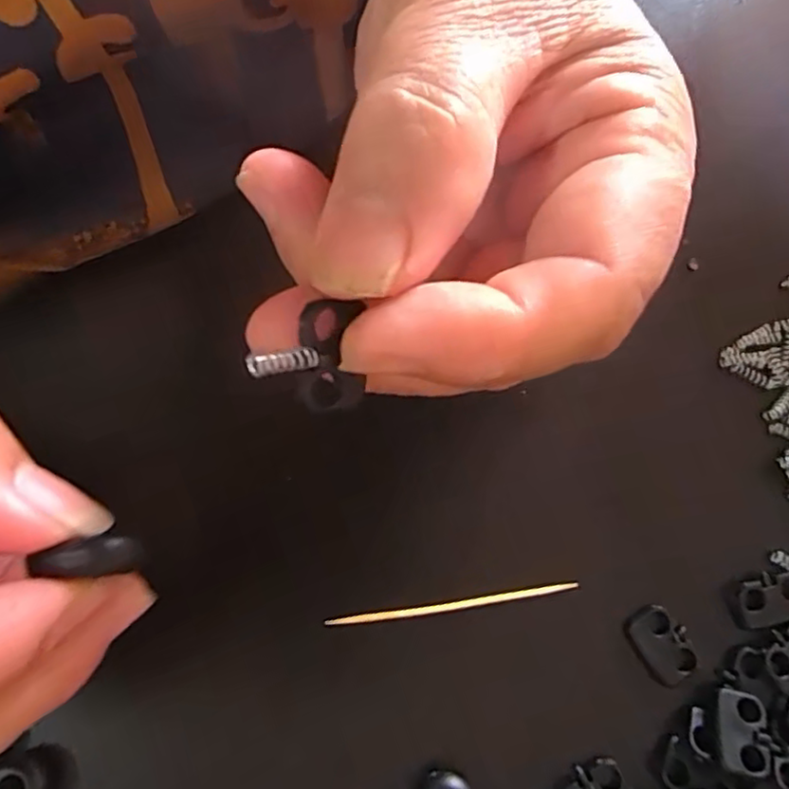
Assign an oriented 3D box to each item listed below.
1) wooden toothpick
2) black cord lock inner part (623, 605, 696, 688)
[{"bbox_3d":[0.015,0.054,0.165,0.063,0.006,0.004,-8,77,-3],"label":"wooden toothpick"},{"bbox_3d":[0.066,0.062,0.161,0.013,0.004,0.017,-35,80,-9],"label":"black cord lock inner part"}]

